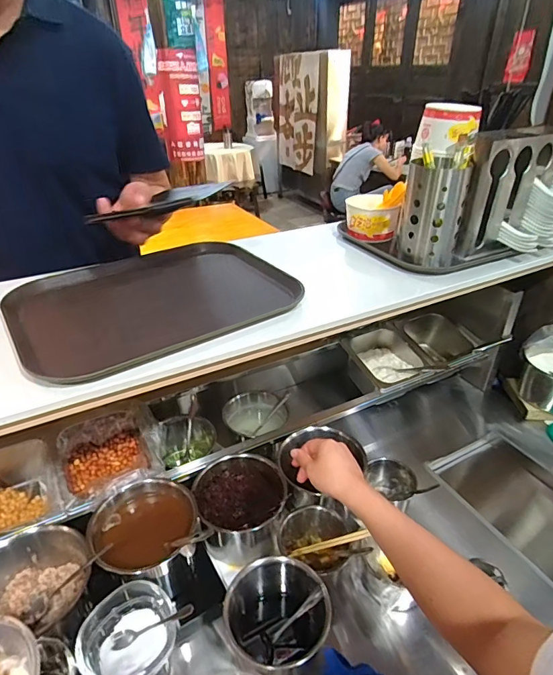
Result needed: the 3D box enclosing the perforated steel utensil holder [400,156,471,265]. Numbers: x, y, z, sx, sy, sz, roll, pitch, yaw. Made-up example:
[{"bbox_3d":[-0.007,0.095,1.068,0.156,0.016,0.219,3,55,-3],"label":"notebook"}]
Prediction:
[{"bbox_3d":[0.281,-0.223,0.776,0.102,0.164,0.095,12,34,19],"label":"perforated steel utensil holder"}]

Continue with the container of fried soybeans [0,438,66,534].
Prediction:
[{"bbox_3d":[-0.435,0.268,0.713,0.142,0.083,0.178,-23,38,-31],"label":"container of fried soybeans"}]

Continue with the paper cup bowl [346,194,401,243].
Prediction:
[{"bbox_3d":[0.197,-0.247,0.906,0.103,0.072,0.103,3,32,6],"label":"paper cup bowl"}]

